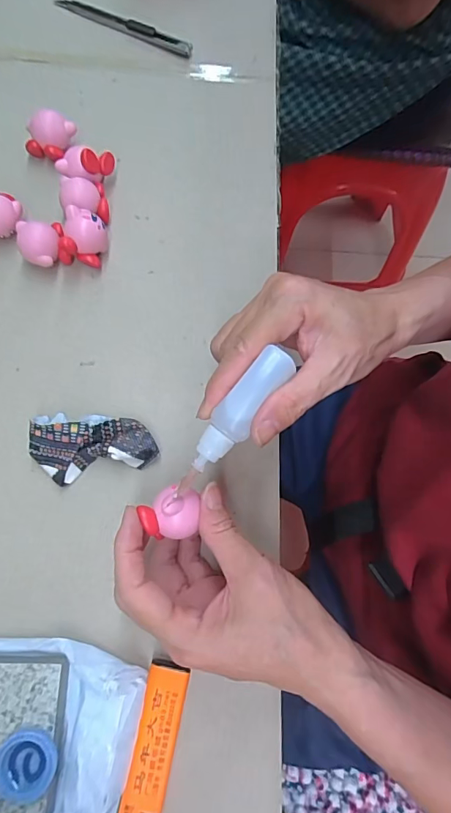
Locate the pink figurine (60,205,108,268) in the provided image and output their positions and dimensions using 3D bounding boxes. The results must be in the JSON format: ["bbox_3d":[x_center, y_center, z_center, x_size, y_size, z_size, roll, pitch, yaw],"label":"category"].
[{"bbox_3d":[-0.102,-0.120,0.326,0.025,0.036,0.030,21,73,3],"label":"pink figurine"}]

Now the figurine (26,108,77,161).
[{"bbox_3d":[-0.140,-0.215,0.357,0.034,0.027,0.025,13,73,1],"label":"figurine"}]

